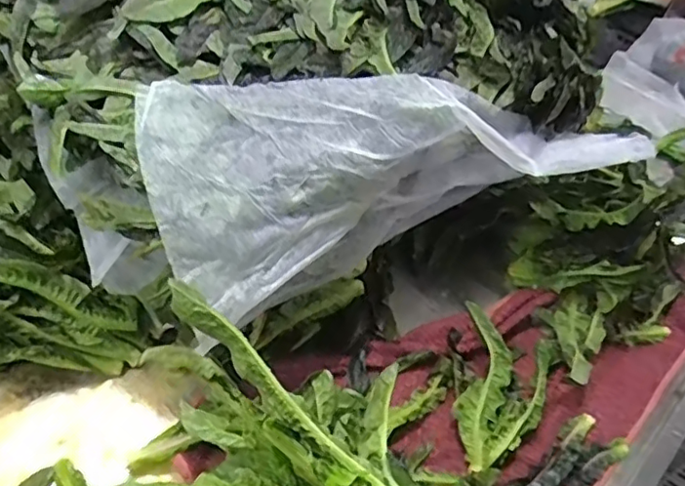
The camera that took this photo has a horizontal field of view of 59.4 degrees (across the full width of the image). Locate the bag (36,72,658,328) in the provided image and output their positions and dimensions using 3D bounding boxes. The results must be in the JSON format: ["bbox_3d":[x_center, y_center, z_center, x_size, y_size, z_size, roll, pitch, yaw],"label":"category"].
[{"bbox_3d":[0.050,-0.054,0.512,0.504,0.155,0.137,-13,44,-19],"label":"bag"}]

